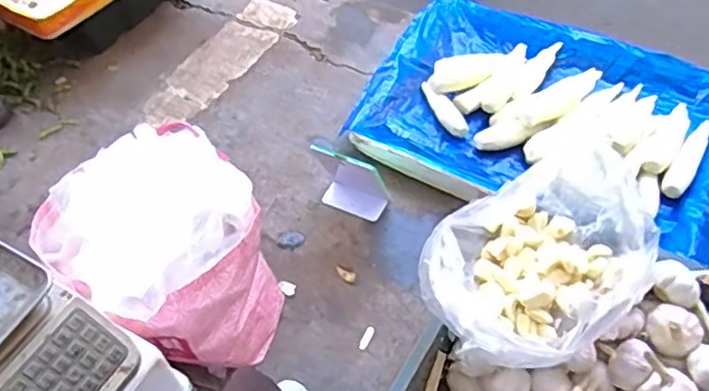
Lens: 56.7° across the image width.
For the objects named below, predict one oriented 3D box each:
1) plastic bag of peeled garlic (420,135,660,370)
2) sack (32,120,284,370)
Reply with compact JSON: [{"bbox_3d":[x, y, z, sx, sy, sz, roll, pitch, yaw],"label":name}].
[{"bbox_3d":[0.189,0.075,0.692,0.250,0.081,0.185,-35,57,-21],"label":"plastic bag of peeled garlic"},{"bbox_3d":[-0.250,0.096,0.930,0.254,0.269,0.243,33,61,26],"label":"sack"}]

